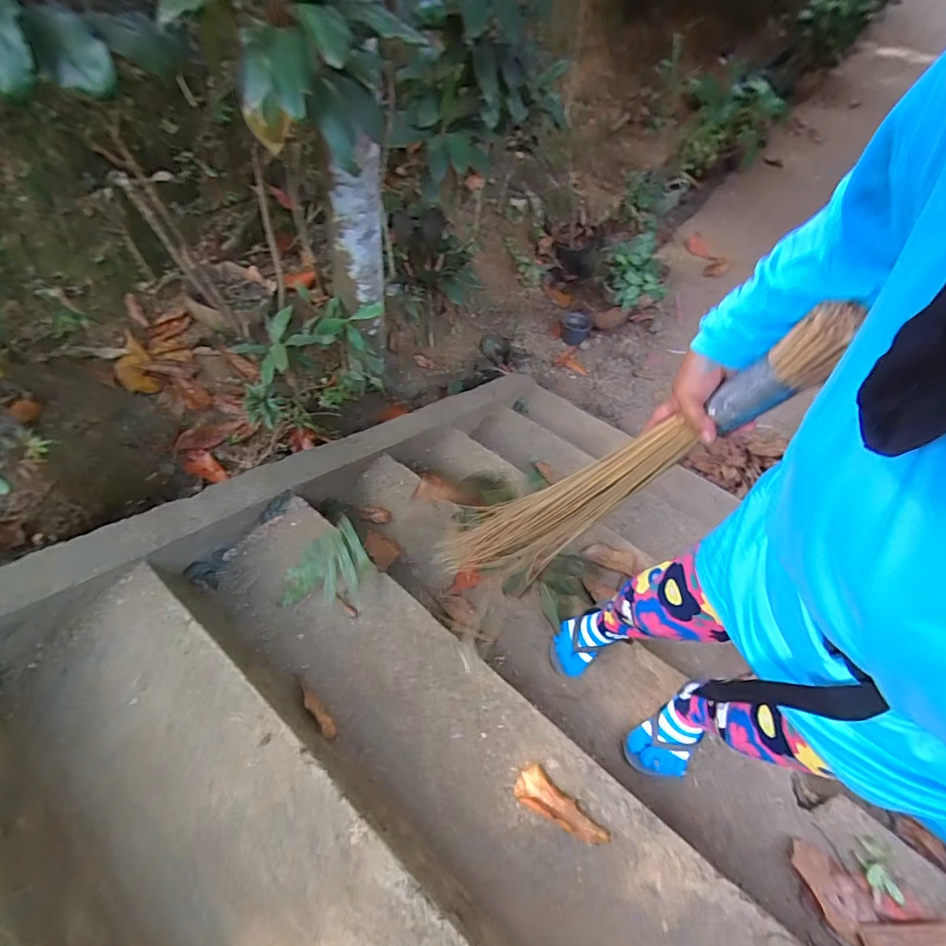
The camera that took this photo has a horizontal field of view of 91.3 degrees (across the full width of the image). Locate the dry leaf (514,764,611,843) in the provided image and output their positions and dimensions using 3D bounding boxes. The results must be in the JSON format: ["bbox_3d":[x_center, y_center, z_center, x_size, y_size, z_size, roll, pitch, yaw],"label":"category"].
[{"bbox_3d":[0.158,0.599,0.826,0.170,0.016,0.059,29,65,18],"label":"dry leaf"}]

